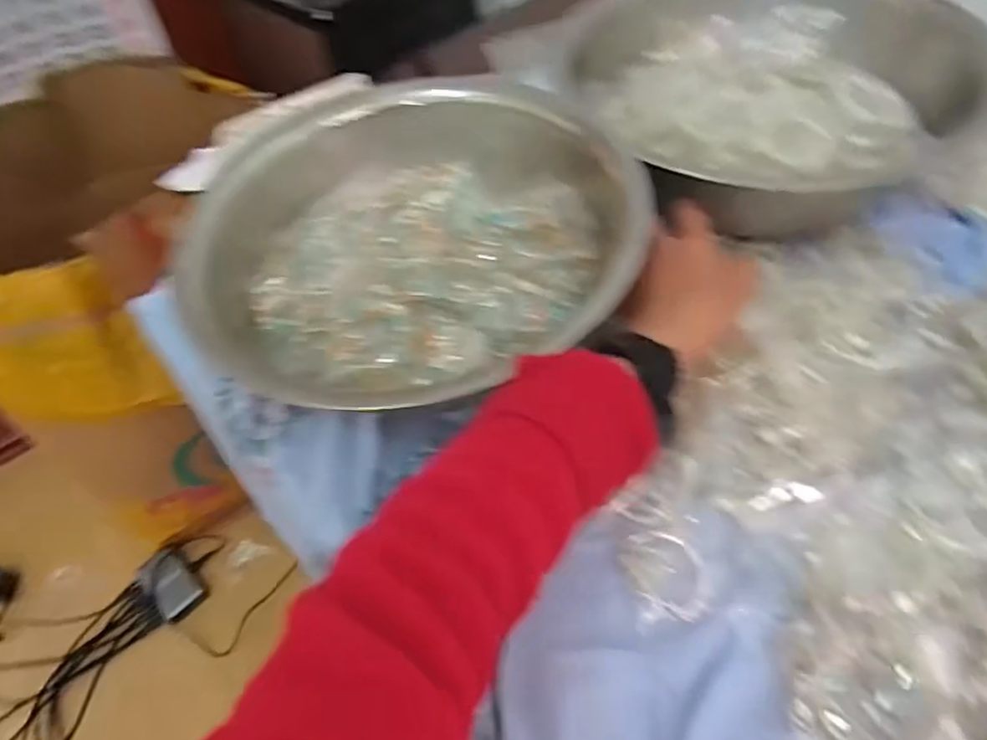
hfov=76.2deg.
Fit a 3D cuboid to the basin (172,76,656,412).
[{"bbox_3d":[-0.058,-0.106,0.501,0.332,0.080,0.287,5,52,10],"label":"basin"}]

